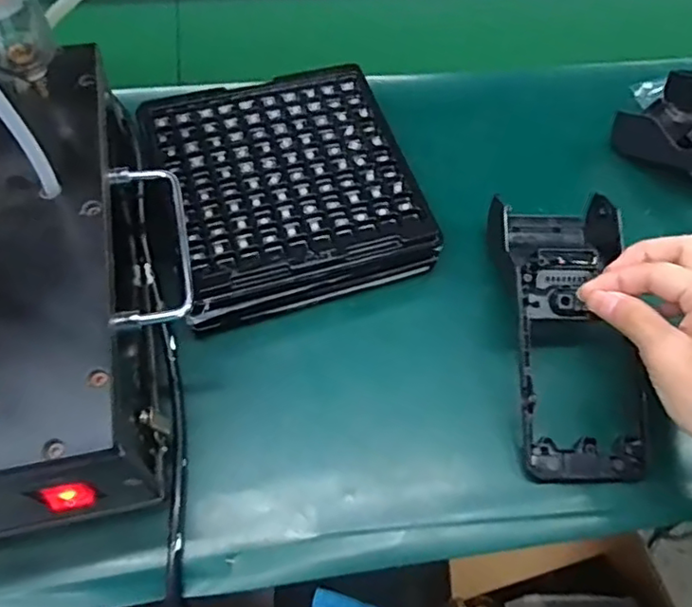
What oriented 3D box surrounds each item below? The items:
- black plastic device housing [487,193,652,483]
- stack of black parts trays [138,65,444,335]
[{"bbox_3d":[0.139,0.013,0.374,0.082,0.041,0.186,3,64,-1],"label":"black plastic device housing"},{"bbox_3d":[-0.040,-0.074,0.411,0.160,0.049,0.172,-16,61,-12],"label":"stack of black parts trays"}]

